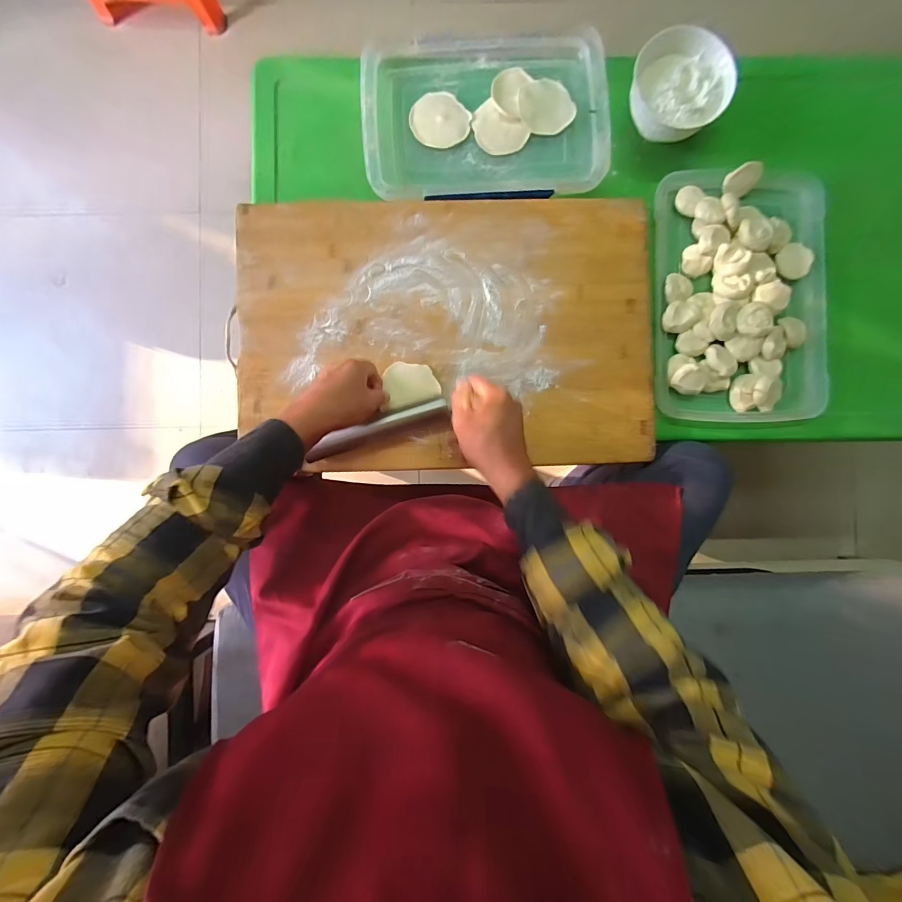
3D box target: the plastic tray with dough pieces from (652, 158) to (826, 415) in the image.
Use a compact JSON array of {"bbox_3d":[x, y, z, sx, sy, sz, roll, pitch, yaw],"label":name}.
[{"bbox_3d":[0.435,-0.234,0.585,0.252,0.047,0.382,1,89,0],"label":"plastic tray with dough pieces"}]

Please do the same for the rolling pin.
[{"bbox_3d":[-0.097,-0.030,0.510,0.190,0.018,0.020,-22,89,-4],"label":"rolling pin"}]

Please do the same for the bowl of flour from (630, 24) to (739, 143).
[{"bbox_3d":[0.325,-0.518,0.562,0.132,0.062,0.136,0,89,0],"label":"bowl of flour"}]

